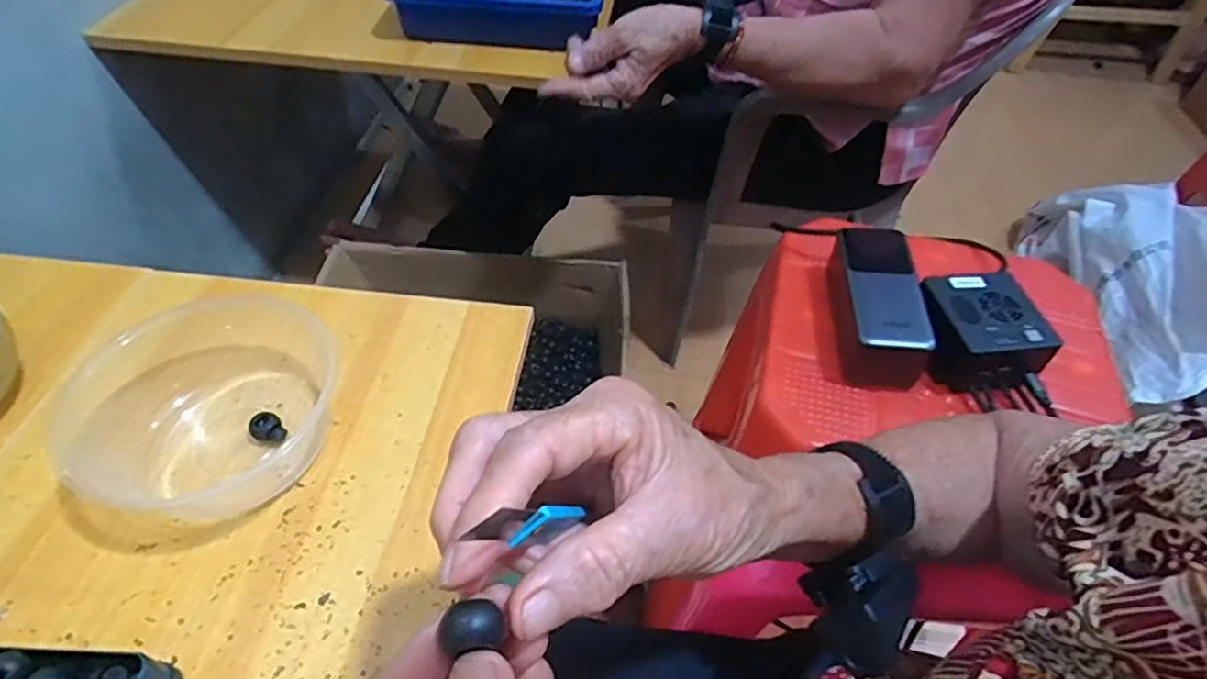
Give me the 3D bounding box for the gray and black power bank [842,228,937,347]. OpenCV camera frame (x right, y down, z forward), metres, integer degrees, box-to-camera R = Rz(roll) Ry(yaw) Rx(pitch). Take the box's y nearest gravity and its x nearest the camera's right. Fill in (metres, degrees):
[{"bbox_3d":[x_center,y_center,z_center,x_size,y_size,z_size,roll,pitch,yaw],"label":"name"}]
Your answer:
[{"bbox_3d":[0.215,-0.043,0.497,0.051,0.012,0.122,8,49,3],"label":"gray and black power bank"}]

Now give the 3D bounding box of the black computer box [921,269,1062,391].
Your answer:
[{"bbox_3d":[0.281,-0.007,0.493,0.079,0.051,0.077,3,49,-1],"label":"black computer box"}]

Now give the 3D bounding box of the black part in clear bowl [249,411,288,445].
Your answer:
[{"bbox_3d":[-0.209,0.056,0.402,0.017,0.014,0.019,-31,58,-26],"label":"black part in clear bowl"}]

